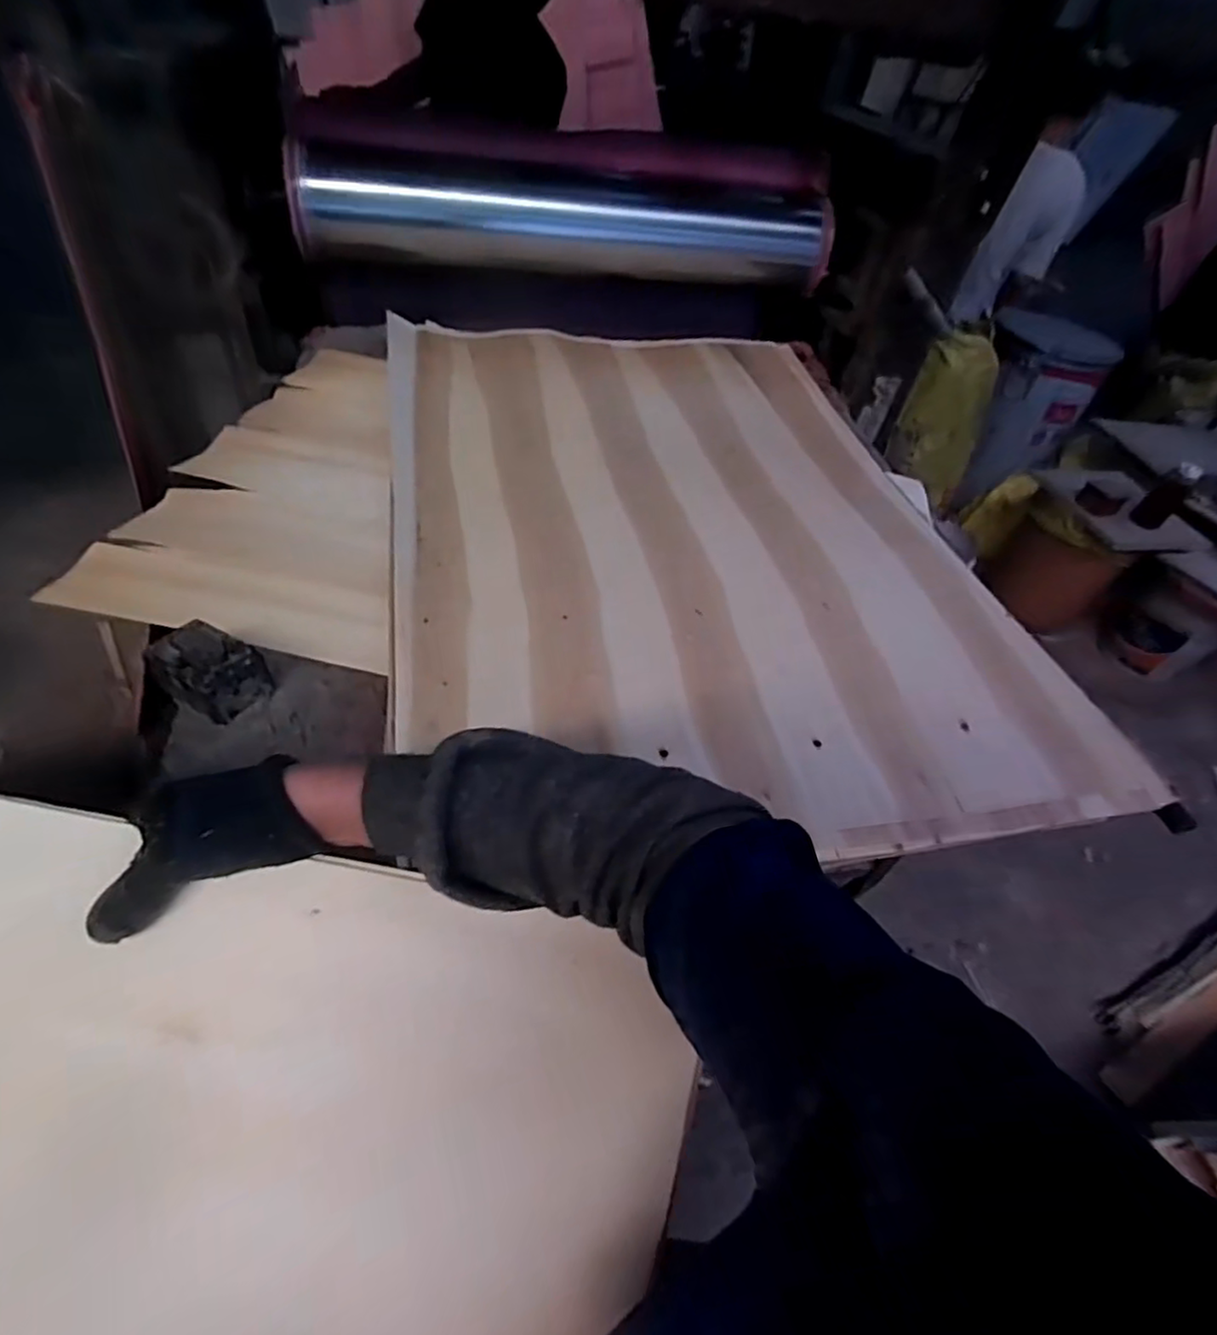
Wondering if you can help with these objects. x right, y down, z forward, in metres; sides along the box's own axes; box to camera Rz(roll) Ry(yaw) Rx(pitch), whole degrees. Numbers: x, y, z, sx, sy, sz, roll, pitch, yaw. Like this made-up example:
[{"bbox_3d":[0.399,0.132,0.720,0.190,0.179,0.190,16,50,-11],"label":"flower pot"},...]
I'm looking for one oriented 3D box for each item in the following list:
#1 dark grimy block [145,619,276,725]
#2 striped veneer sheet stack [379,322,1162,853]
[{"bbox_3d":[-0.456,0.004,0.733,0.110,0.070,0.085,24,49,13],"label":"dark grimy block"},{"bbox_3d":[0.118,-0.268,1.059,0.901,0.058,1.255,-5,49,-14],"label":"striped veneer sheet stack"}]

